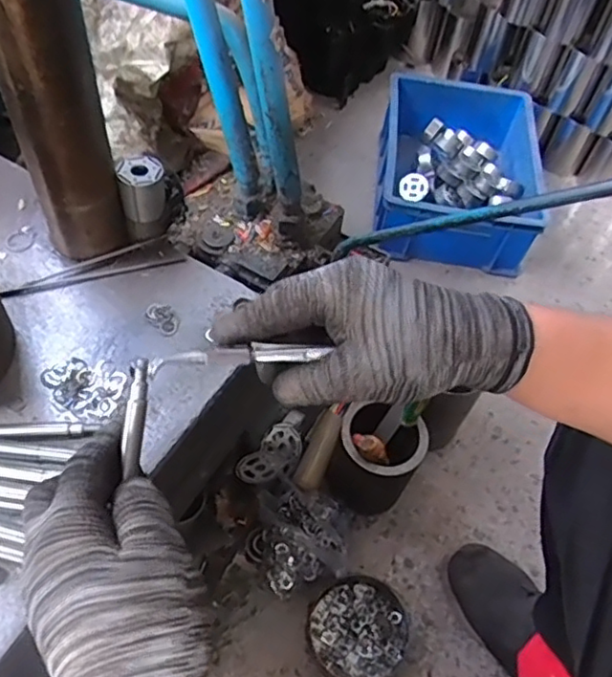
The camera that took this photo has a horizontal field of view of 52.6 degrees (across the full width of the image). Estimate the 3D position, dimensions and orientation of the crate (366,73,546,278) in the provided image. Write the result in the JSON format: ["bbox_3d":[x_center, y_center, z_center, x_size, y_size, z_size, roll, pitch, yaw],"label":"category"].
[{"bbox_3d":[0.307,-0.333,1.248,0.319,0.147,0.430,8,54,0],"label":"crate"}]

